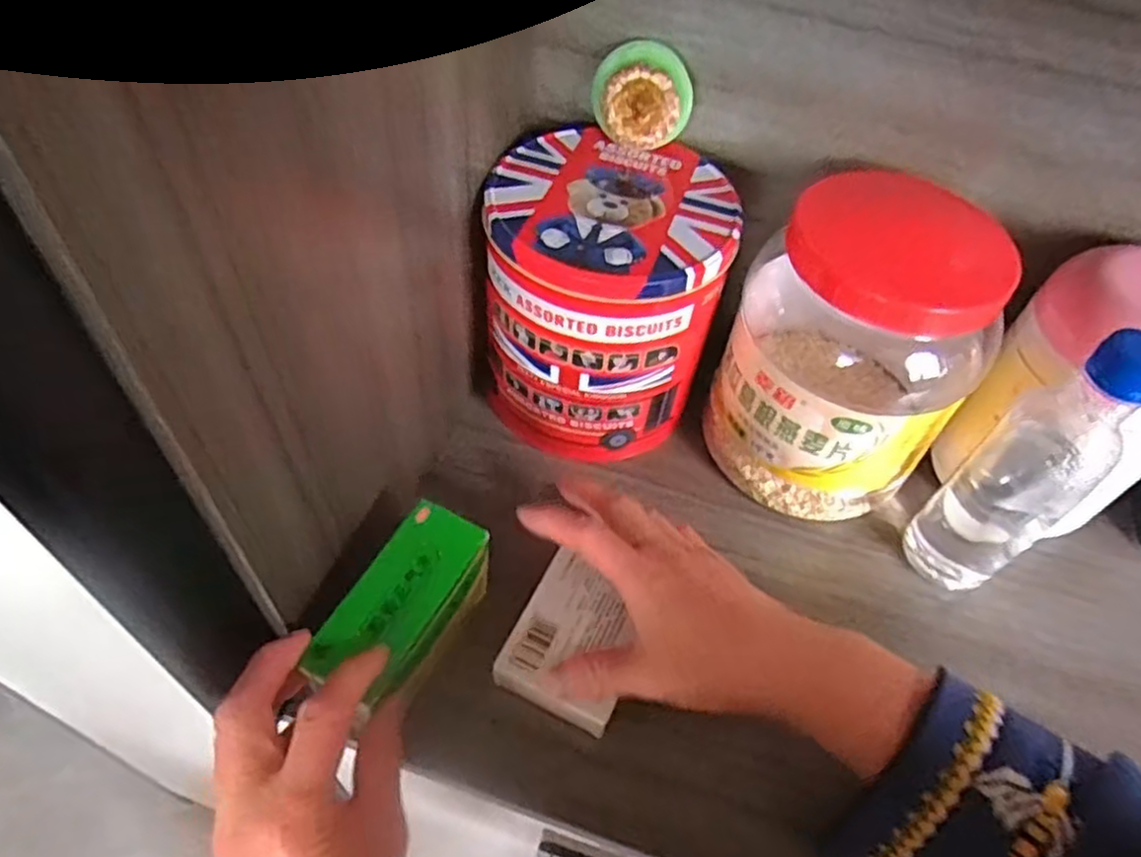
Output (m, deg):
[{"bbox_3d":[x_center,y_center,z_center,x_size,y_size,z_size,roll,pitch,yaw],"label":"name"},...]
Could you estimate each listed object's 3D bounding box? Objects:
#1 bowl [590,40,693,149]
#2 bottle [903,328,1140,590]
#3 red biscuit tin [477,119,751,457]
[{"bbox_3d":[0.043,-0.200,0.436,0.058,0.055,0.032,10,23,5],"label":"bowl"},{"bbox_3d":[0.251,0.024,0.399,0.064,0.197,0.053,-31,61,-25],"label":"bottle"},{"bbox_3d":[0.020,-0.081,0.473,0.133,0.153,0.131,3,52,-3],"label":"red biscuit tin"}]

